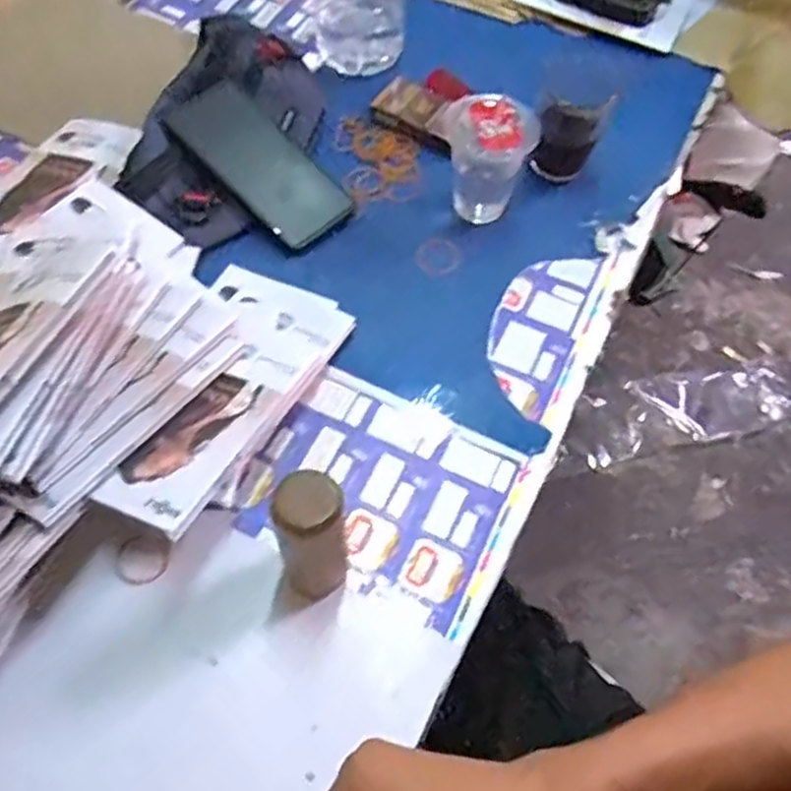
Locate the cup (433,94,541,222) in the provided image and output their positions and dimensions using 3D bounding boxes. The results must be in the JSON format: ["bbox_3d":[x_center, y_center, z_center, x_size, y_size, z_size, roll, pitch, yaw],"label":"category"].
[{"bbox_3d":[0.075,-0.198,0.611,0.074,0.094,0.059,36,65,16],"label":"cup"}]

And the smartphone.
[{"bbox_3d":[-0.114,-0.200,0.637,0.164,0.012,0.082,46,67,4],"label":"smartphone"}]

